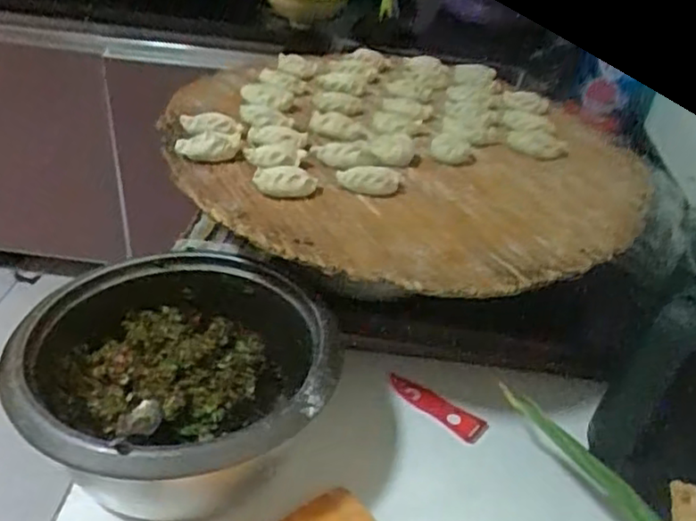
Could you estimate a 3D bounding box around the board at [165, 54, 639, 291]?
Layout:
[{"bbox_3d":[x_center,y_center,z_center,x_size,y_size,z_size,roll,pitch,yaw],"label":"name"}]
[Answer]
[{"bbox_3d":[0.056,-0.124,0.691,0.450,0.040,0.441,4,37,-3],"label":"board"}]

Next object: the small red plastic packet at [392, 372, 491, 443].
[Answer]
[{"bbox_3d":[0.085,0.141,0.660,0.104,0.011,0.031,31,43,30],"label":"small red plastic packet"}]

